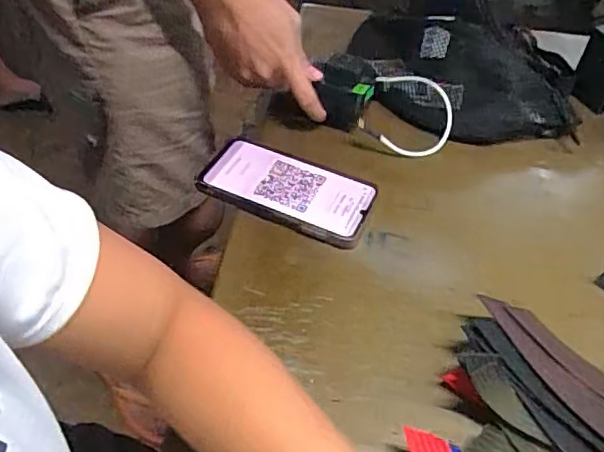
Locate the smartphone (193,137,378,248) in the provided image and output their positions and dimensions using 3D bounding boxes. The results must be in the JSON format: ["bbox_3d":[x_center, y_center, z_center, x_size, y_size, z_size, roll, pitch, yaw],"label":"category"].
[{"bbox_3d":[-0.012,-0.034,0.533,0.155,0.019,0.079,21,50,15],"label":"smartphone"}]

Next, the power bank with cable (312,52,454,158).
[{"bbox_3d":[0.084,-0.126,0.599,0.159,0.063,0.095,24,50,17],"label":"power bank with cable"}]

